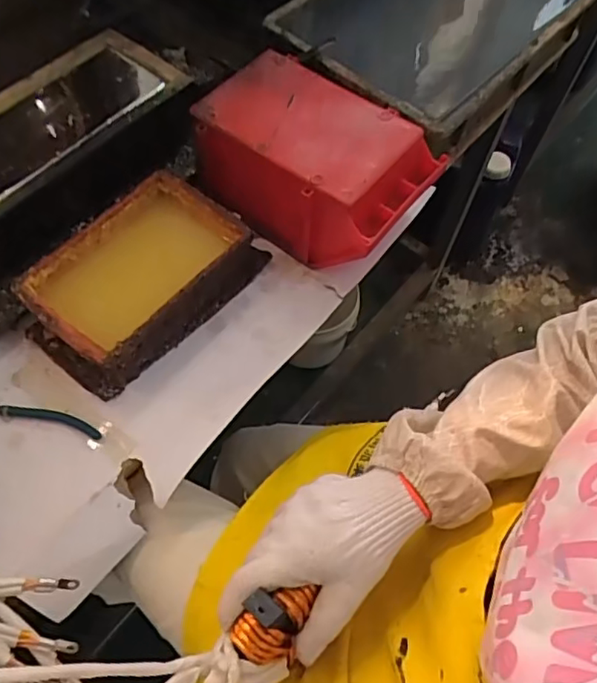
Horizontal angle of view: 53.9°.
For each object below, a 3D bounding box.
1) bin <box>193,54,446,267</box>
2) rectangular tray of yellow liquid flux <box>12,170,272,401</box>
[{"bbox_3d":[0.015,-0.186,0.626,0.231,0.109,0.143,35,66,16],"label":"bin"},{"bbox_3d":[-0.157,-0.063,0.594,0.143,0.066,0.225,33,65,15],"label":"rectangular tray of yellow liquid flux"}]

